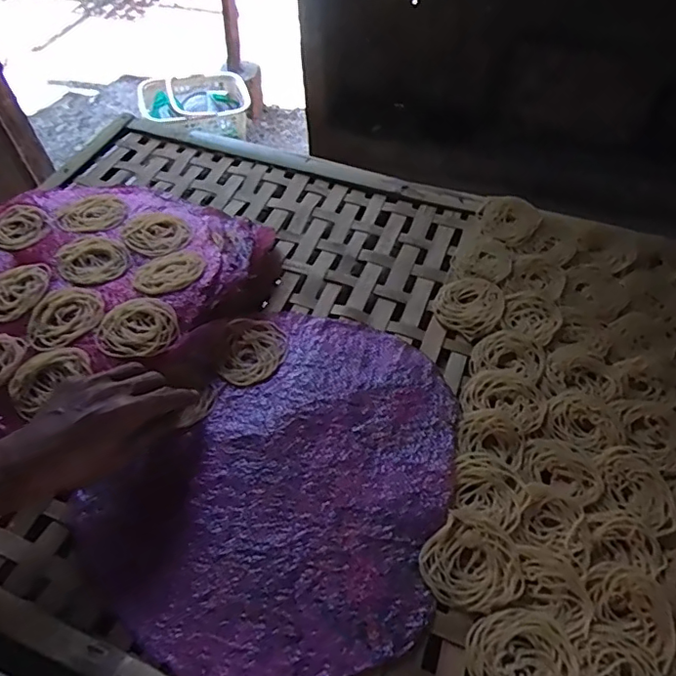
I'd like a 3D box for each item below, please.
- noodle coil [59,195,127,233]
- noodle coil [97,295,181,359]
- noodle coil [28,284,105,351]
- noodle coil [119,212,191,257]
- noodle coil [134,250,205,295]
[{"bbox_3d":[-0.289,-0.148,0.653,0.074,0.011,0.072,-1,55,1],"label":"noodle coil"},{"bbox_3d":[-0.192,-0.009,0.523,0.070,0.014,0.072,-1,55,1],"label":"noodle coil"},{"bbox_3d":[-0.269,-0.021,0.541,0.070,0.008,0.077,-1,55,1],"label":"noodle coil"},{"bbox_3d":[-0.209,-0.119,0.628,0.069,0.016,0.076,-22,58,-13],"label":"noodle coil"},{"bbox_3d":[-0.176,-0.069,0.570,0.072,0.013,0.064,-32,60,-19],"label":"noodle coil"}]

